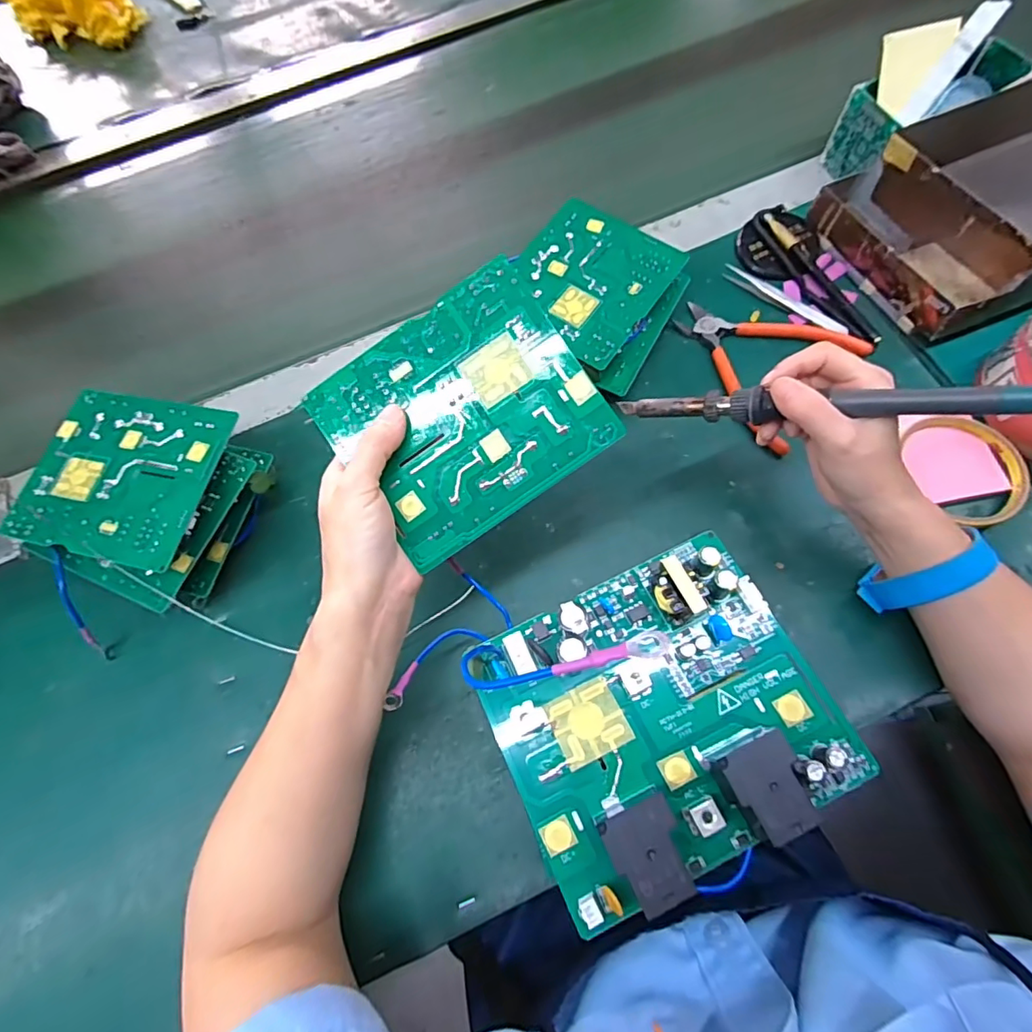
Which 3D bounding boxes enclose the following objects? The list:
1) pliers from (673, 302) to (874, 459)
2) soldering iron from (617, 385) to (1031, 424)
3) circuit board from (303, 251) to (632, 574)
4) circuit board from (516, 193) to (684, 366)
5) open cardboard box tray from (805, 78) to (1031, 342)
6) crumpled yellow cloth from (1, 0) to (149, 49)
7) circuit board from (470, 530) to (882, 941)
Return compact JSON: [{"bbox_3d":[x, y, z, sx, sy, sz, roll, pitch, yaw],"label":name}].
[{"bbox_3d":[0.195,-0.133,0.426,0.137,0.011,0.125,38,75,18],"label":"pliers"},{"bbox_3d":[0.159,-0.063,0.296,0.207,0.015,0.016,5,70,32],"label":"soldering iron"},{"bbox_3d":[-0.027,-0.053,0.274,0.129,0.004,0.113,-35,88,3],"label":"circuit board"},{"bbox_3d":[0.058,-0.192,0.417,0.112,0.004,0.128,34,74,17],"label":"circuit board"},{"bbox_3d":[0.446,-0.277,0.433,0.336,0.068,0.187,-24,68,-5],"label":"open cardboard box tray"},{"bbox_3d":[-0.598,-0.695,0.692,0.160,0.063,0.089,11,69,10],"label":"crumpled yellow cloth"},{"bbox_3d":[0.058,0.077,0.209,0.129,0.033,0.111,-25,68,-6],"label":"circuit board"}]

